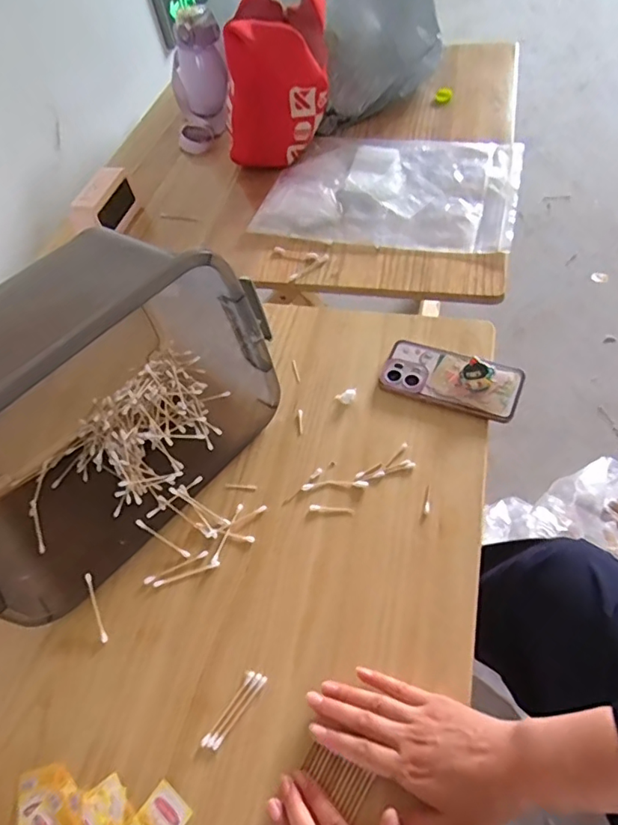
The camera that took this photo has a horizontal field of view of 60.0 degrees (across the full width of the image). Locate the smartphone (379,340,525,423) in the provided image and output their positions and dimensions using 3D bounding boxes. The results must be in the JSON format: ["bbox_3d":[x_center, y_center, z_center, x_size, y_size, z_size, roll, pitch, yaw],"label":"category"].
[{"bbox_3d":[0.172,-0.043,0.653,0.163,0.020,0.080,18,67,23],"label":"smartphone"}]

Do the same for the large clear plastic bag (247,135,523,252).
[{"bbox_3d":[0.138,-0.387,0.901,0.408,0.031,0.311,10,58,16],"label":"large clear plastic bag"}]

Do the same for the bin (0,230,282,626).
[{"bbox_3d":[-0.256,-0.022,0.571,0.406,0.243,0.265,-42,61,-18],"label":"bin"}]

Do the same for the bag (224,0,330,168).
[{"bbox_3d":[-0.056,-0.602,0.950,0.177,0.223,0.218,0,56,10],"label":"bag"}]

